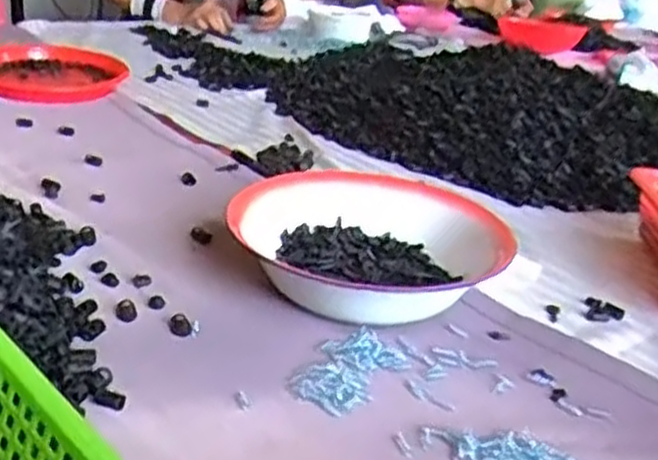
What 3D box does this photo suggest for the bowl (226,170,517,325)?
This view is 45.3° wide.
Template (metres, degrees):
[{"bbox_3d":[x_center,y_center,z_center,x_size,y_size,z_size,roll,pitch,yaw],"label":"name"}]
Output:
[{"bbox_3d":[0.041,0.021,0.717,0.212,0.067,0.215,6,23,-3],"label":"bowl"}]

